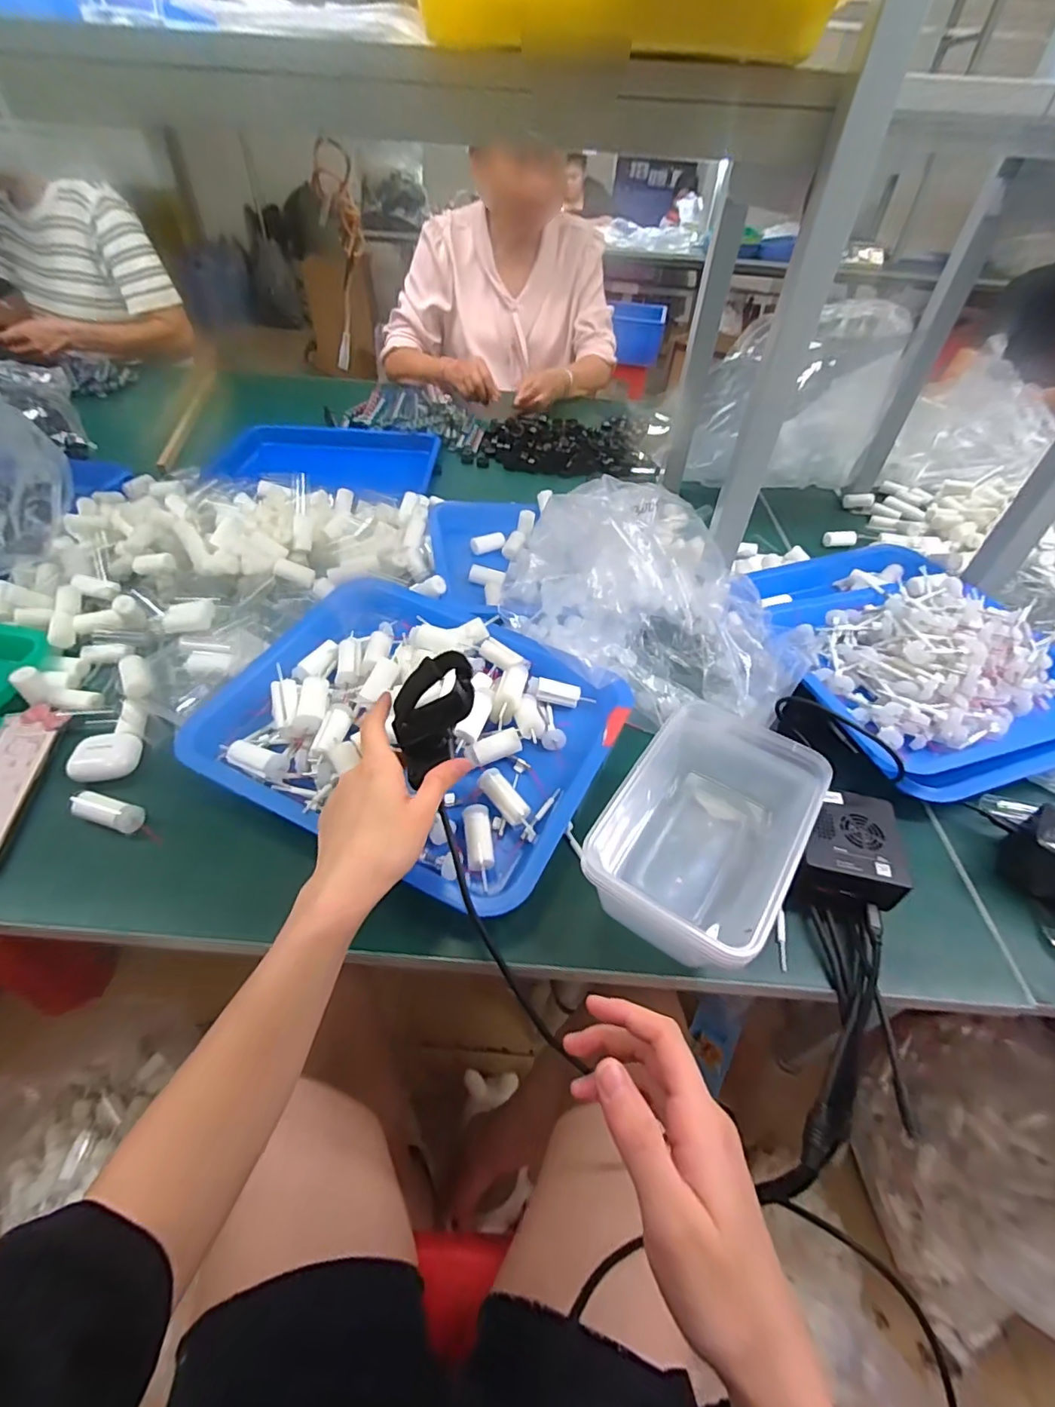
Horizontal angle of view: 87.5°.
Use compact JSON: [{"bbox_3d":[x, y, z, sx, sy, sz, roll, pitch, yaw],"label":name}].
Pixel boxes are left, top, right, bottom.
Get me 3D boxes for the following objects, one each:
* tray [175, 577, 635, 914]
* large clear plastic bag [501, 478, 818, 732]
[{"bbox_3d":[-0.101,0.006,0.487,0.337,0.062,0.261,22,48,17],"label":"tray"},{"bbox_3d":[0.112,-0.111,0.566,0.266,0.120,0.258,-1,46,-5],"label":"large clear plastic bag"}]

